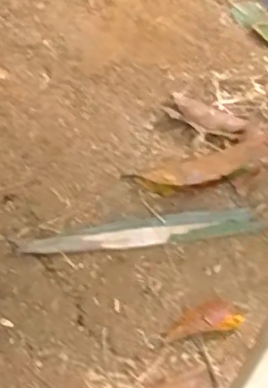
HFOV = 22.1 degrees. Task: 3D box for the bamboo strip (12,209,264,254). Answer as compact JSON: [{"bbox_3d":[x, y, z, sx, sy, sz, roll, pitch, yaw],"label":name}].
[{"bbox_3d":[0.005,0.030,0.551,0.192,0.004,0.022,-7,72,-3],"label":"bamboo strip"}]

